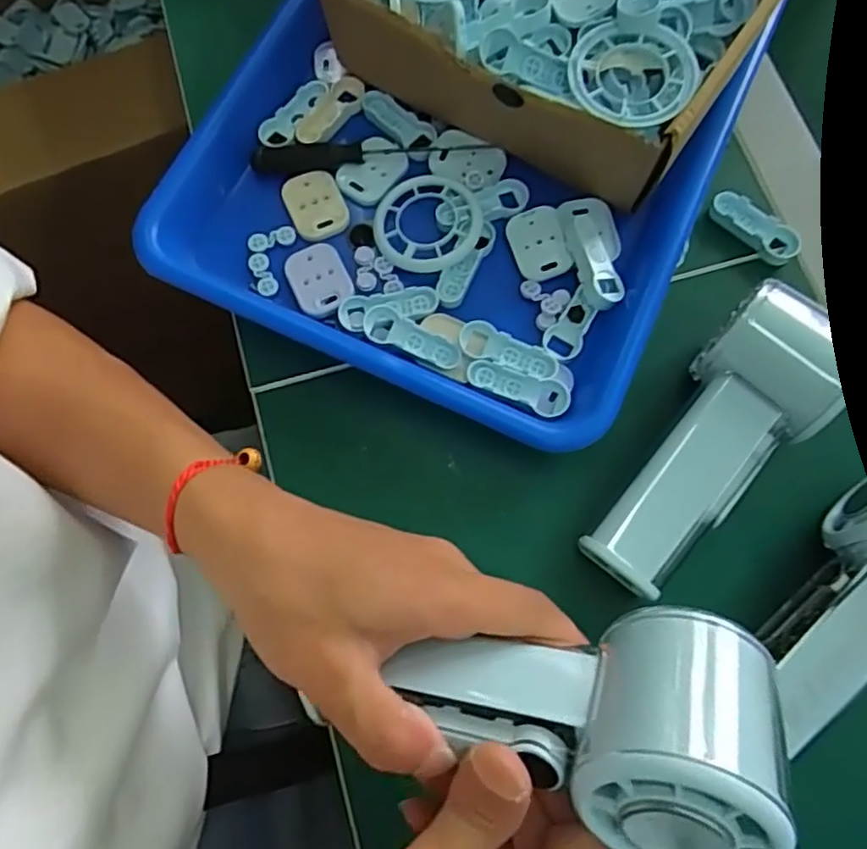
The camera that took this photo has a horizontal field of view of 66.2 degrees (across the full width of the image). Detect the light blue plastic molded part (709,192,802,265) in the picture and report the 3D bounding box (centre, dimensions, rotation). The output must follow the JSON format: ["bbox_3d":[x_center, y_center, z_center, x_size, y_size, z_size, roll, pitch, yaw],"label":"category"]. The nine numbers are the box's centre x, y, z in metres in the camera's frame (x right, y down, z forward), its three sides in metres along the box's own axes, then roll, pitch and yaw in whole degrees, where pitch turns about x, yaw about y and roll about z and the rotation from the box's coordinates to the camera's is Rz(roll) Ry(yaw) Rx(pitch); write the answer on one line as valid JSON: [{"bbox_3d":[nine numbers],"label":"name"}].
[{"bbox_3d":[0.171,-0.105,0.354,0.050,0.012,0.020,37,76,10],"label":"light blue plastic molded part"}]

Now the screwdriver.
[{"bbox_3d":[-0.034,-0.147,0.362,0.128,0.010,0.014,-2,73,-1],"label":"screwdriver"}]

